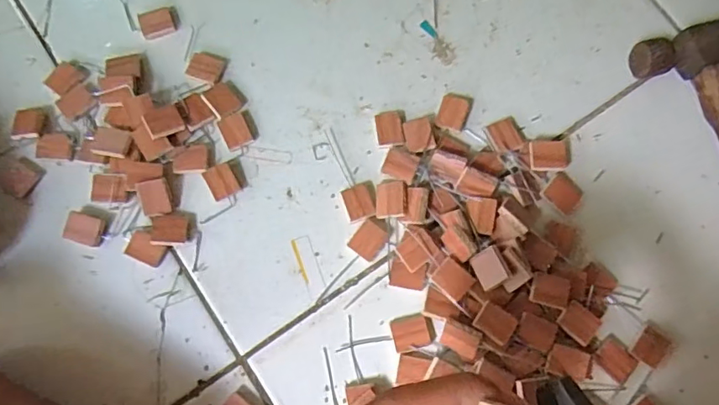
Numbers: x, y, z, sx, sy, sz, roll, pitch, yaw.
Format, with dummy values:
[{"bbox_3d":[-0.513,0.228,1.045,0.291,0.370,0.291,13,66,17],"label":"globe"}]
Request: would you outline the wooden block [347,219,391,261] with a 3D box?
[{"bbox_3d":[0.006,0.026,0.373,0.021,0.005,0.024,36,80,7],"label":"wooden block"}]

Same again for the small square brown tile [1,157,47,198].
[{"bbox_3d":[-0.236,-0.018,0.381,0.023,0.004,0.026,33,79,7],"label":"small square brown tile"}]

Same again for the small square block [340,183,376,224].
[{"bbox_3d":[0.000,0.000,0.378,0.020,0.006,0.024,-18,78,-4],"label":"small square block"}]

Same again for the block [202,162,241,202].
[{"bbox_3d":[-0.095,-0.014,0.380,0.019,0.007,0.023,-27,79,-6],"label":"block"}]

